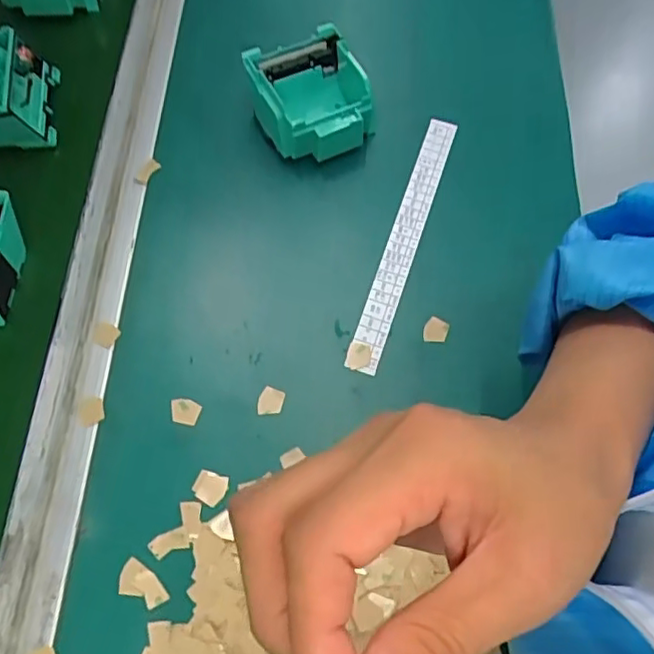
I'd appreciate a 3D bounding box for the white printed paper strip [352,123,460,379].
[{"bbox_3d":[0.053,-0.062,0.423,0.020,0.006,0.199,21,67,-1],"label":"white printed paper strip"}]

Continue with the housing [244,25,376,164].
[{"bbox_3d":[-0.012,-0.160,0.442,0.075,0.045,0.081,-27,69,-15],"label":"housing"}]

